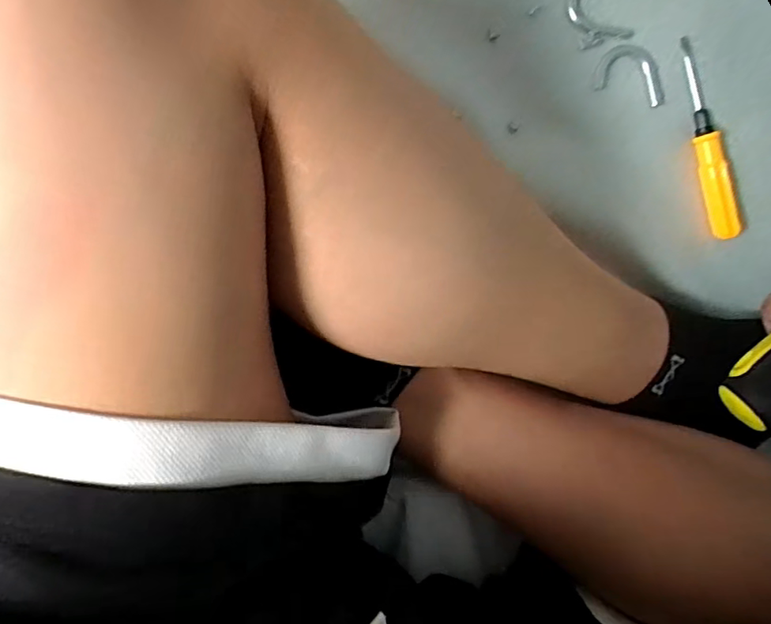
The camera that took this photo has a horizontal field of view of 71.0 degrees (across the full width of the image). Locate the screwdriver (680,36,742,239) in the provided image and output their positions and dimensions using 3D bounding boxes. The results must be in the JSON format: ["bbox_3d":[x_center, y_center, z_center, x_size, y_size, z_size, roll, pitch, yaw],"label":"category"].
[{"bbox_3d":[0.211,-0.112,0.348,0.015,0.023,0.129,-12,98,-5],"label":"screwdriver"}]

